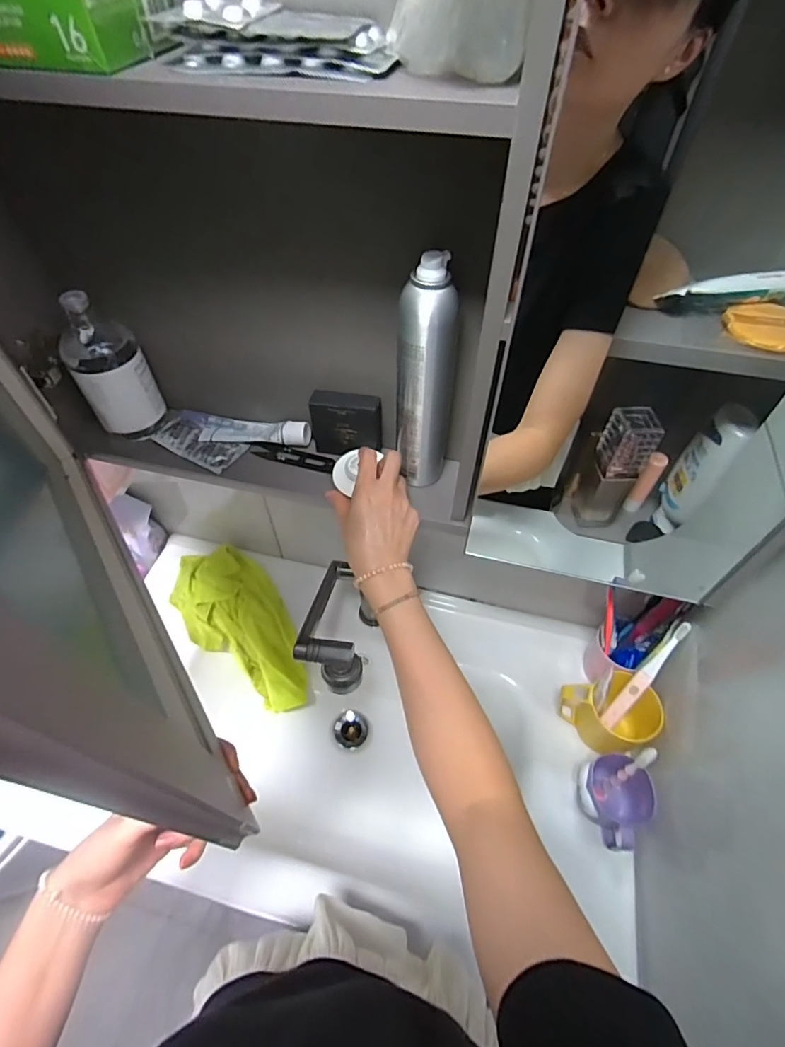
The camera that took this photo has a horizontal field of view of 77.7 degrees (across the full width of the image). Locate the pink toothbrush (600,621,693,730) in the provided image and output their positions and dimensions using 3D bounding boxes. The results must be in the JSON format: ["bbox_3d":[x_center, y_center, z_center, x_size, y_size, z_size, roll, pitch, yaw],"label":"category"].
[{"bbox_3d":[0.345,0.211,0.670,0.021,0.194,0.022,35,28,24],"label":"pink toothbrush"}]

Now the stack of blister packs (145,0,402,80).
[{"bbox_3d":[-0.066,-0.291,0.291,0.140,0.027,0.052,13,54,10],"label":"stack of blister packs"}]

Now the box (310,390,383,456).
[{"bbox_3d":[-0.051,-0.112,0.547,0.077,0.073,0.021,1,53,2],"label":"box"}]

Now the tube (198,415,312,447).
[{"bbox_3d":[-0.166,-0.114,0.590,0.134,0.022,0.038,7,53,6],"label":"tube"}]

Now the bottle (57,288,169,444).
[{"bbox_3d":[-0.310,-0.166,0.545,0.073,0.163,0.060,-29,58,-20],"label":"bottle"}]

